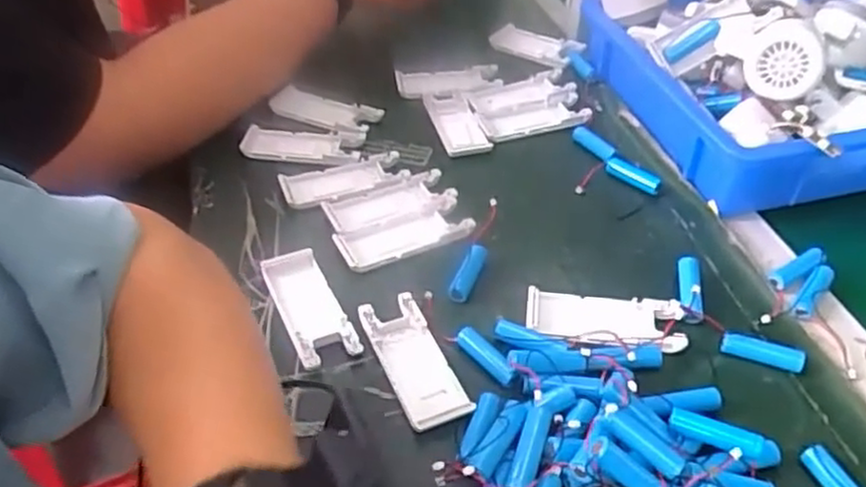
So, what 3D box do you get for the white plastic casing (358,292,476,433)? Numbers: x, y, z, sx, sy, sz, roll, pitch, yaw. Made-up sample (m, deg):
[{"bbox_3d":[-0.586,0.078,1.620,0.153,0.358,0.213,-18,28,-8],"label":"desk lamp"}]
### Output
[{"bbox_3d":[-0.012,0.075,0.459,0.042,0.014,0.103,-14,50,-21],"label":"white plastic casing"}]

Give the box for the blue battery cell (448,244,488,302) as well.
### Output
[{"bbox_3d":[0.026,0.020,0.516,0.013,0.016,0.050,16,45,16],"label":"blue battery cell"}]

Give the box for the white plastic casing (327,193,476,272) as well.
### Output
[{"bbox_3d":[-0.022,-0.008,0.549,0.104,0.011,0.041,-19,46,-19],"label":"white plastic casing"}]

